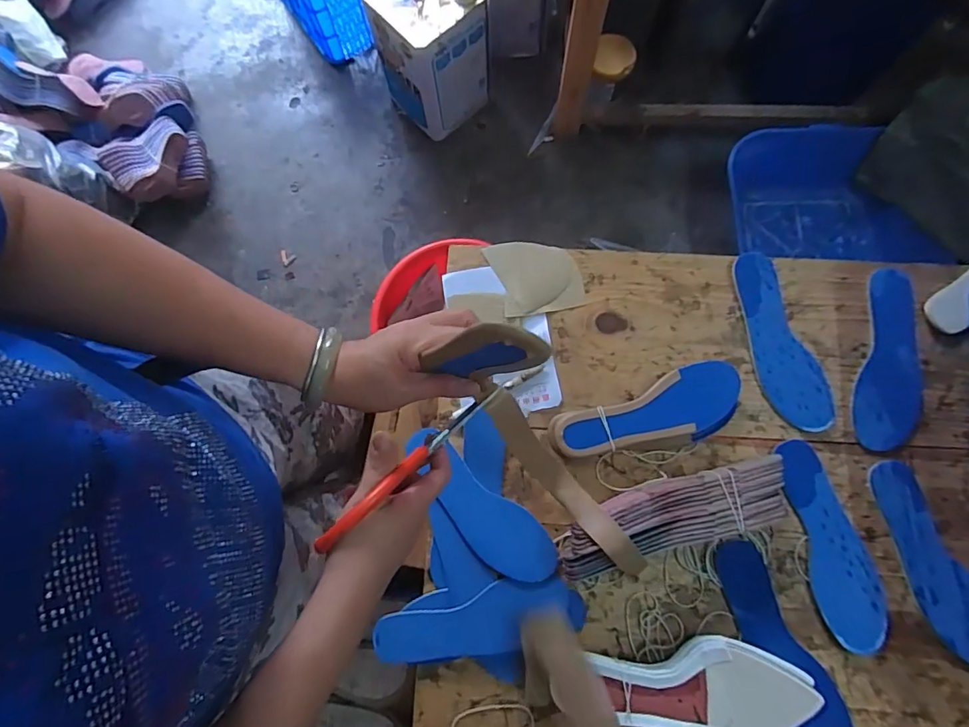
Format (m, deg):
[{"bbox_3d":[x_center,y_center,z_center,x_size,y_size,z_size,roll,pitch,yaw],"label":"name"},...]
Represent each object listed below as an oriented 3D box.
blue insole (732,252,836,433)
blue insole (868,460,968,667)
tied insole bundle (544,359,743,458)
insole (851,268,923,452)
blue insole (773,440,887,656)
[{"bbox_3d":[0.368,-0.028,0.642,0.076,0.007,0.231,-19,79,-3],"label":"blue insole"},{"bbox_3d":[0.516,0.232,0.580,0.071,0.007,0.235,-22,78,-3],"label":"blue insole"},{"bbox_3d":[0.200,0.067,0.617,0.236,0.028,0.082,-20,78,-3],"label":"tied insole bundle"},{"bbox_3d":[0.509,-0.008,0.632,0.075,0.004,0.233,15,78,5],"label":"insole"},{"bbox_3d":[0.402,0.205,0.586,0.072,0.012,0.227,-12,77,-1],"label":"blue insole"}]

